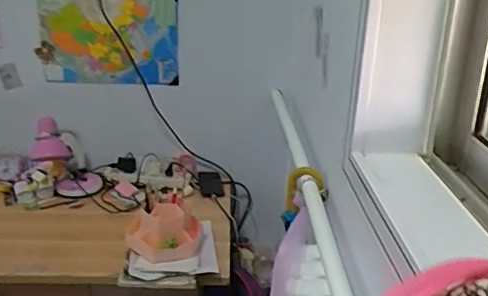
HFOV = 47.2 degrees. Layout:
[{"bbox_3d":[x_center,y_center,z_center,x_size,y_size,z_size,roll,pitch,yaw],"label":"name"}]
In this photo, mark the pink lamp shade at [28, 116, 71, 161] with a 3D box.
[{"bbox_3d":[-0.554,-0.029,1.580,0.107,0.125,0.087,-5,22,-19],"label":"pink lamp shade"}]

